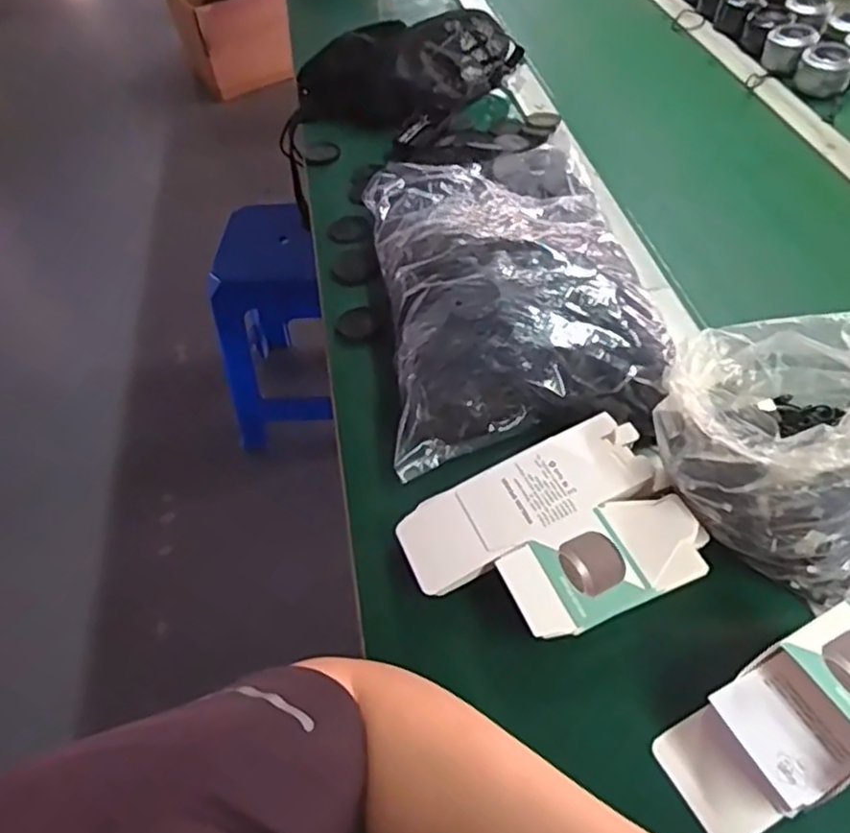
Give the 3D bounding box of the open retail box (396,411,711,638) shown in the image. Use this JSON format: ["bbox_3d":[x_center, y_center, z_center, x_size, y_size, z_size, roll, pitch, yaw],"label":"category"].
[{"bbox_3d":[0.102,0.093,0.544,0.220,0.054,0.154,-20,51,-11],"label":"open retail box"}]

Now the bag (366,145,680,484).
[{"bbox_3d":[0.083,-0.177,0.758,0.274,0.086,0.491,-7,50,-1],"label":"bag"}]

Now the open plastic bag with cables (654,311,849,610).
[{"bbox_3d":[0.271,0.019,0.518,0.175,0.147,0.144,17,54,18],"label":"open plastic bag with cables"}]

